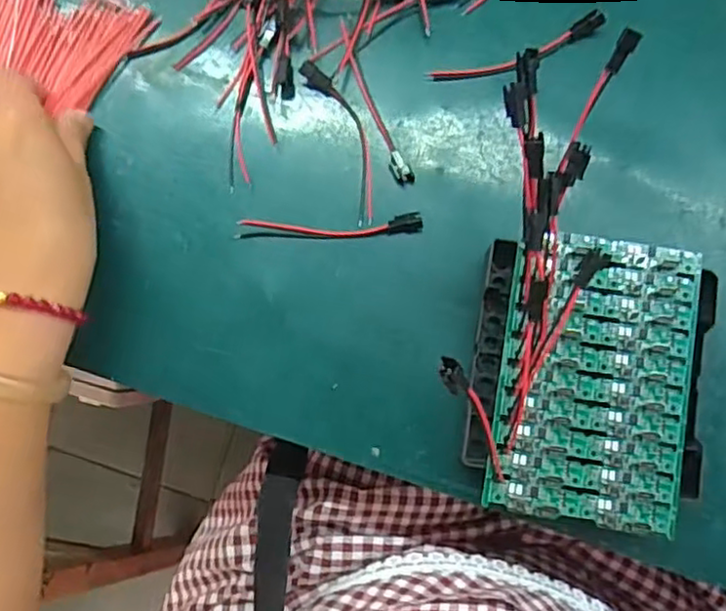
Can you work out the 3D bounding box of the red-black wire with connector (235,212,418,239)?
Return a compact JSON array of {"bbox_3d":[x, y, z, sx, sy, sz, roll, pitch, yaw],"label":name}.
[{"bbox_3d":[-0.018,-0.043,0.360,0.100,0.007,0.012,-2,85,3],"label":"red-black wire with connector"}]

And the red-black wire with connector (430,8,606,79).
[{"bbox_3d":[0.086,-0.142,0.369,0.100,0.009,0.013,-19,84,2],"label":"red-black wire with connector"}]

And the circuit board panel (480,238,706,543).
[{"bbox_3d":[0.114,0.035,0.323,0.090,0.004,0.137,9,82,3],"label":"circuit board panel"}]

